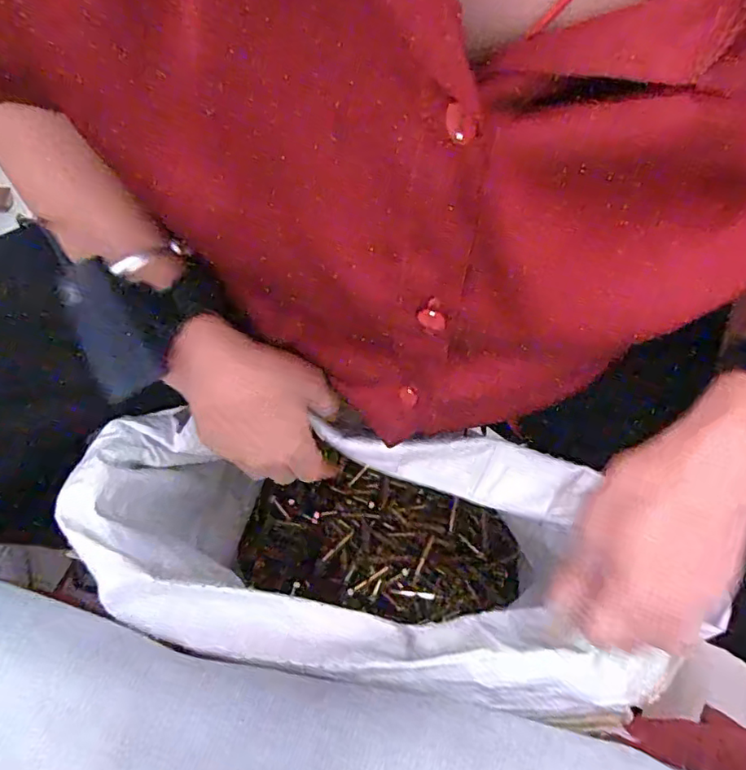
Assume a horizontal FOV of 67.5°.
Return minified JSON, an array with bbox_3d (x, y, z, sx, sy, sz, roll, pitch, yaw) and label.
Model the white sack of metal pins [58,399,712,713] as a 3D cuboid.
[{"bbox_3d":[0.008,0.141,0.491,0.395,0.321,0.164,9,73,4],"label":"white sack of metal pins"}]

